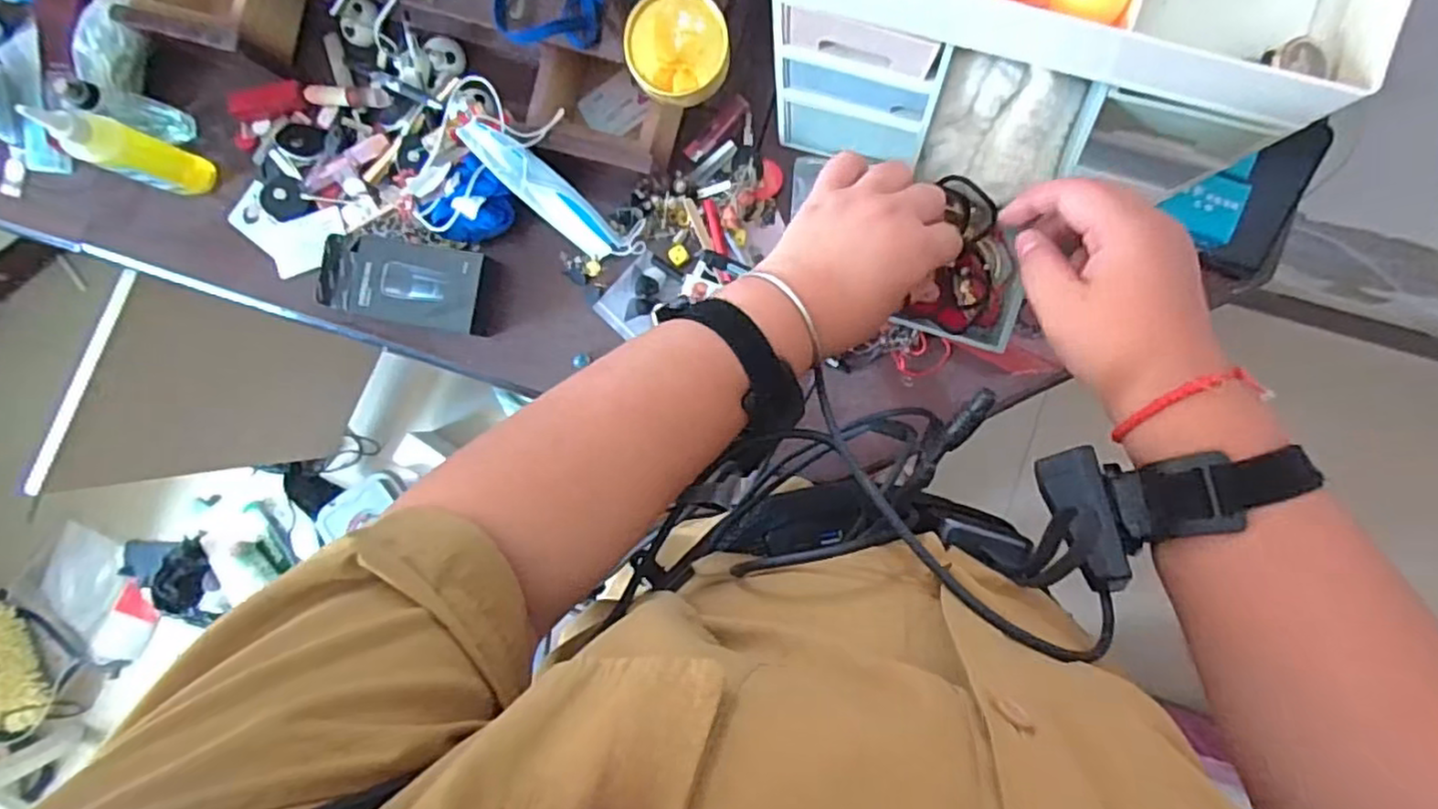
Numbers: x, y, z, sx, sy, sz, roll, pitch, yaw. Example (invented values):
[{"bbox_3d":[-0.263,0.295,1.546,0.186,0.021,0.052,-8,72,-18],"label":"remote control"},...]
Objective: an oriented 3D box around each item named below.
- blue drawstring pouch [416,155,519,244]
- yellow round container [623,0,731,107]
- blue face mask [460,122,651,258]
[{"bbox_3d":[-0.244,-0.191,0.679,0.084,0.045,0.067,-40,87,5],"label":"blue drawstring pouch"},{"bbox_3d":[-0.034,-0.291,0.568,0.080,0.034,0.081,0,91,5],"label":"yellow round container"},{"bbox_3d":[-0.153,-0.196,0.648,0.183,0.020,0.050,36,94,-27],"label":"blue face mask"}]

